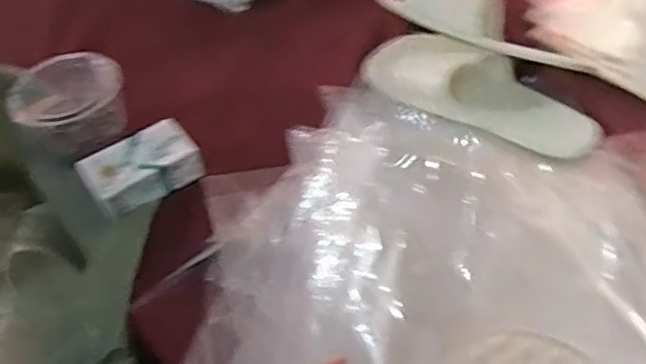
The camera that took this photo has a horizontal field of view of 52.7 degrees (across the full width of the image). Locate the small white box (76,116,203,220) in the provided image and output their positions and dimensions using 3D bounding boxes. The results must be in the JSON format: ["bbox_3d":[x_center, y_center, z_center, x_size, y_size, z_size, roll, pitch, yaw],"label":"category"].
[{"bbox_3d":[-0.194,-0.016,0.699,0.116,0.042,0.066,-28,54,-19],"label":"small white box"}]

